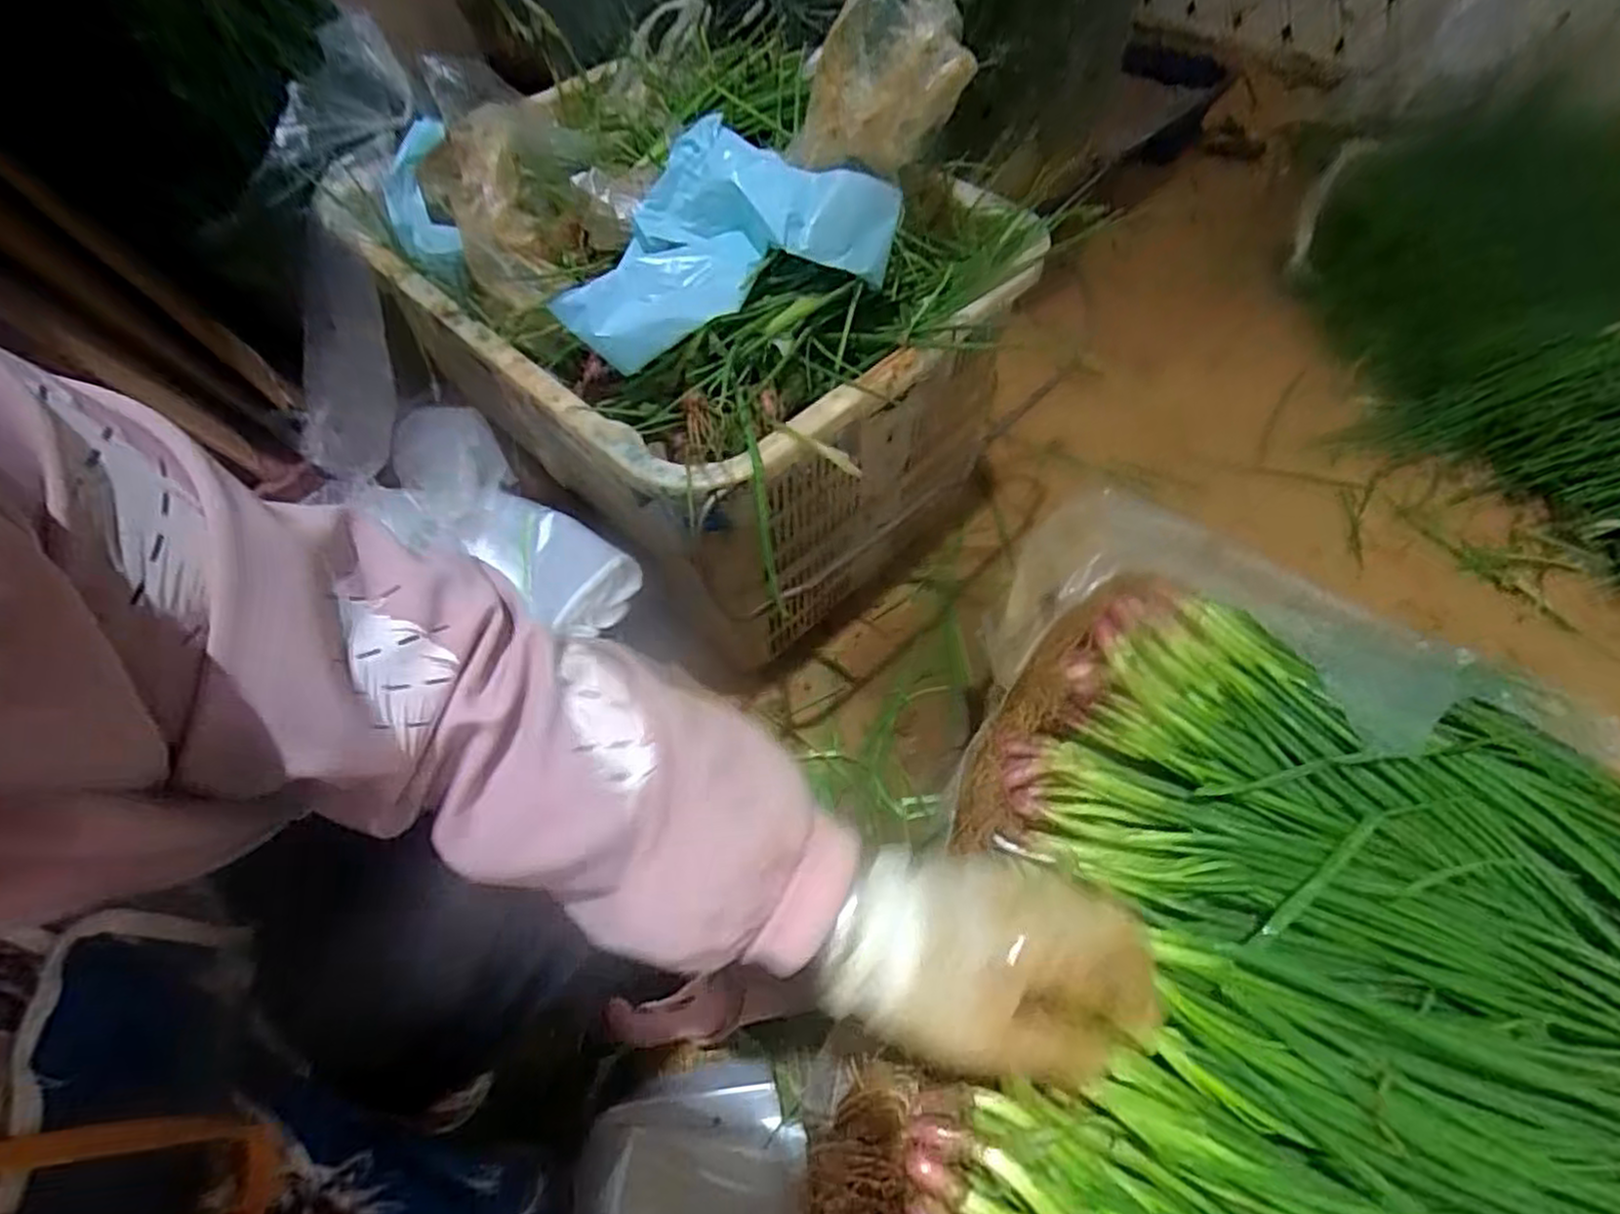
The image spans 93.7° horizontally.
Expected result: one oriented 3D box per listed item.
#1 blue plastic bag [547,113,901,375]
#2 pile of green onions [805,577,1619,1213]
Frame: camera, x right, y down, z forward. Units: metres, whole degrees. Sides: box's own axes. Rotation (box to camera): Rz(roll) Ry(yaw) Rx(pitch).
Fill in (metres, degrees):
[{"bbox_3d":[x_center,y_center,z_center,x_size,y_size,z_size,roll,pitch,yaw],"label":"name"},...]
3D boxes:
[{"bbox_3d":[-0.079,-0.298,0.614,0.267,0.096,0.148,-28,59,-15],"label":"blue plastic bag"},{"bbox_3d":[0.303,0.273,0.451,0.485,0.275,0.437,28,62,20],"label":"pile of green onions"}]

